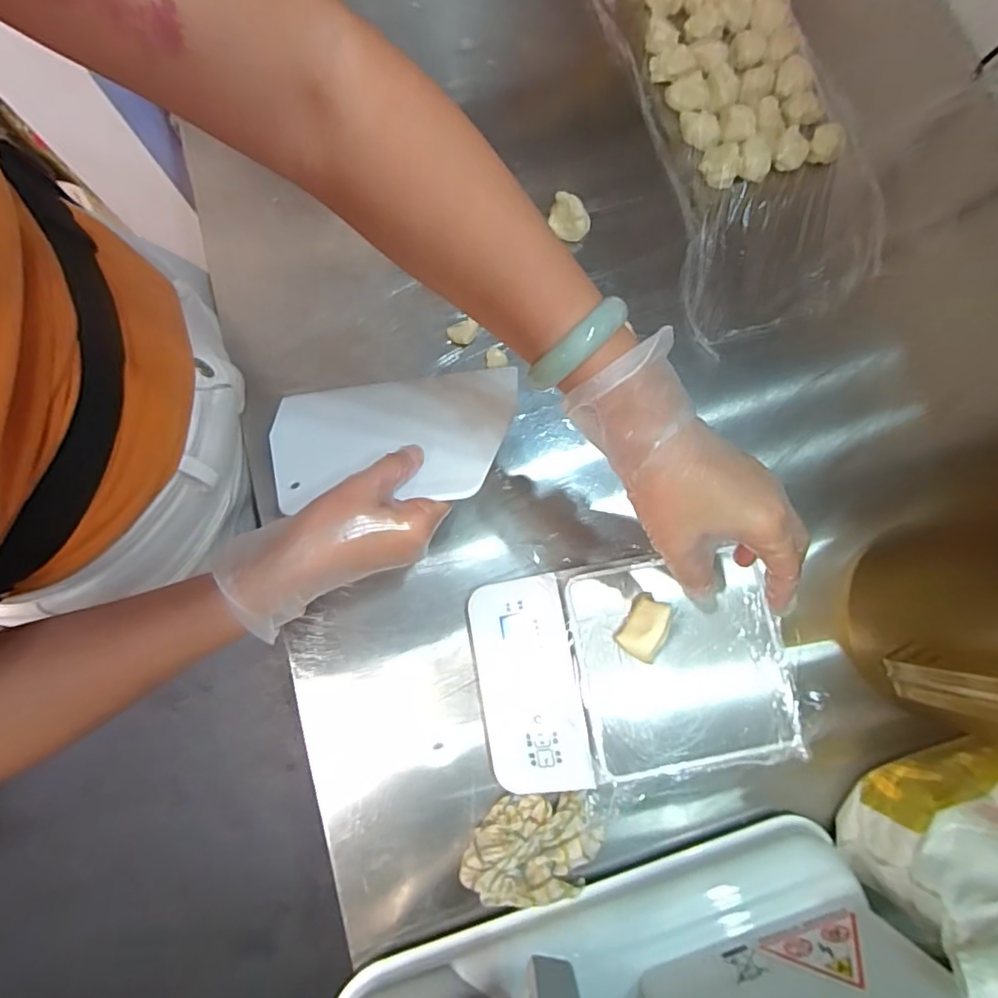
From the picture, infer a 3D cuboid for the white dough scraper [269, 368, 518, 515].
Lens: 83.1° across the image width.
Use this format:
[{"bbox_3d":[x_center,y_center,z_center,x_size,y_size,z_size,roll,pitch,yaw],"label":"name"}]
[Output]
[{"bbox_3d":[-0.080,-0.045,0.411,0.182,0.009,0.126,-5,48,6],"label":"white dough scraper"}]

